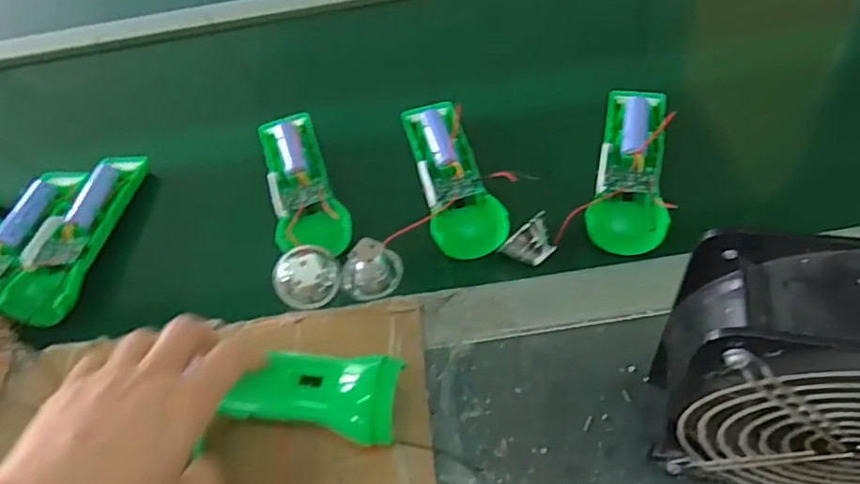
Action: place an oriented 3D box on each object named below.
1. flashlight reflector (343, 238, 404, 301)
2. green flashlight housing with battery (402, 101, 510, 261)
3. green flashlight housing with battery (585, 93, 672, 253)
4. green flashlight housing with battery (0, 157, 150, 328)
[{"bbox_3d":[-0.042,0.020,0.437,0.042,0.033,0.029,-10,54,-3],"label":"flashlight reflector"},{"bbox_3d":[0.015,-0.055,0.472,0.050,0.026,0.147,-15,54,-6],"label":"green flashlight housing with battery"},{"bbox_3d":[0.145,-0.056,0.449,0.050,0.025,0.148,5,52,12],"label":"green flashlight housing with battery"},{"bbox_3d":[-0.280,-0.009,0.482,0.053,0.025,0.165,2,52,9],"label":"green flashlight housing with battery"}]

